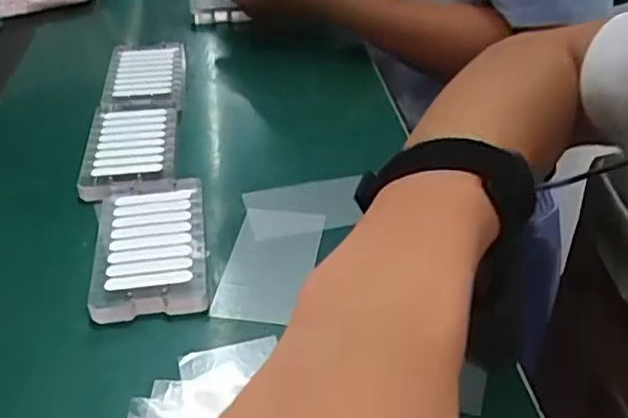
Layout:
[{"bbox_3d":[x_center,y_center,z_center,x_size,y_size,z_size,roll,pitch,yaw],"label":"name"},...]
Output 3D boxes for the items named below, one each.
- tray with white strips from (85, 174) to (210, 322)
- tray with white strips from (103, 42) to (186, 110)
[{"bbox_3d":[-0.106,0.022,0.437,0.070,0.013,0.122,-7,39,-6],"label":"tray with white strips"},{"bbox_3d":[-0.158,-0.129,0.629,0.069,0.009,0.135,-6,38,-5],"label":"tray with white strips"}]

